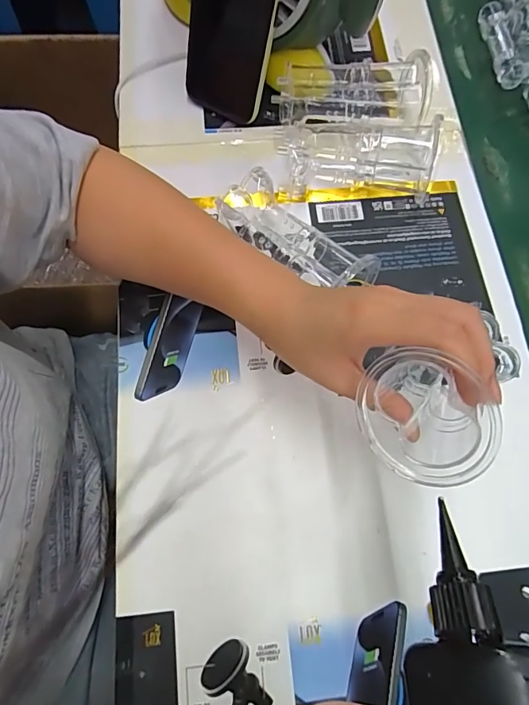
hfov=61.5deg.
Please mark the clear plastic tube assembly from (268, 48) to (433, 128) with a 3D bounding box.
[{"bbox_3d":[0.080,-0.238,0.417,0.136,0.056,0.055,-3,73,-3],"label":"clear plastic tube assembly"}]

